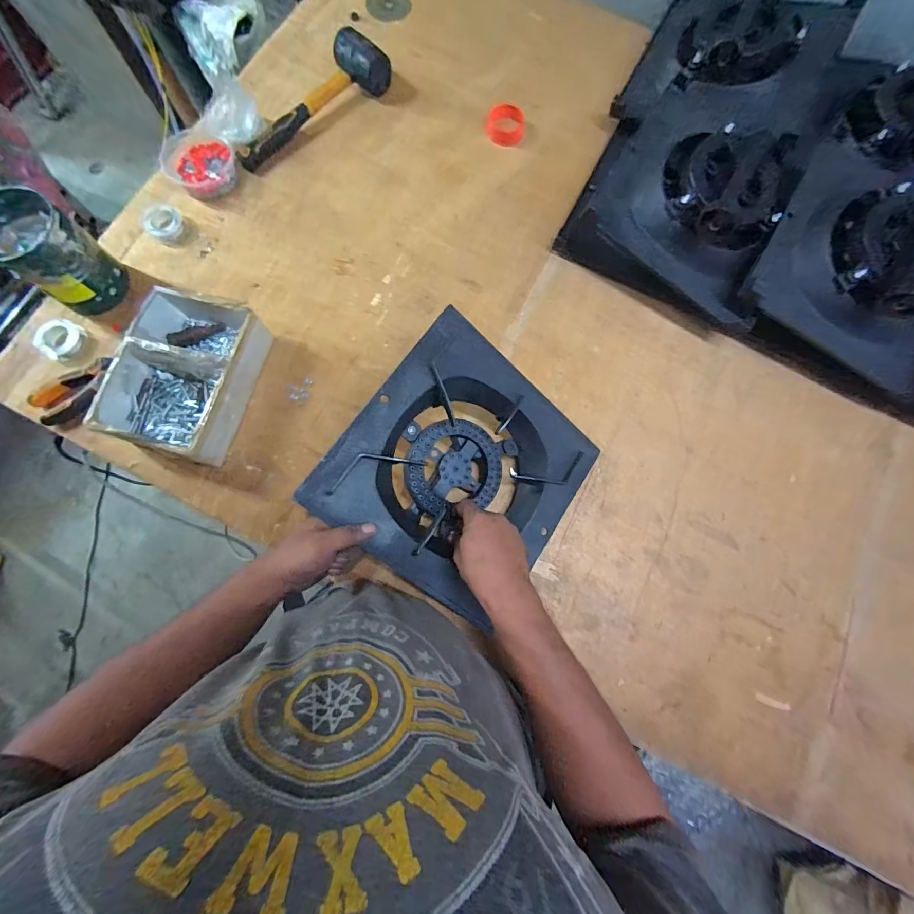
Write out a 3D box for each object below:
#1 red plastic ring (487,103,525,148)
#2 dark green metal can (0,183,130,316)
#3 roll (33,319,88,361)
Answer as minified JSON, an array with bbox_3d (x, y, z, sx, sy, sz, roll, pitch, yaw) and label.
[{"bbox_3d":[0.090,-0.610,0.723,0.065,0.030,0.056,8,78,0],"label":"red plastic ring"},{"bbox_3d":[-0.592,-0.296,0.576,0.130,0.119,0.104,32,79,5],"label":"dark green metal can"},{"bbox_3d":[-0.609,-0.181,0.600,0.057,0.018,0.055,0,78,-2],"label":"roll"}]

